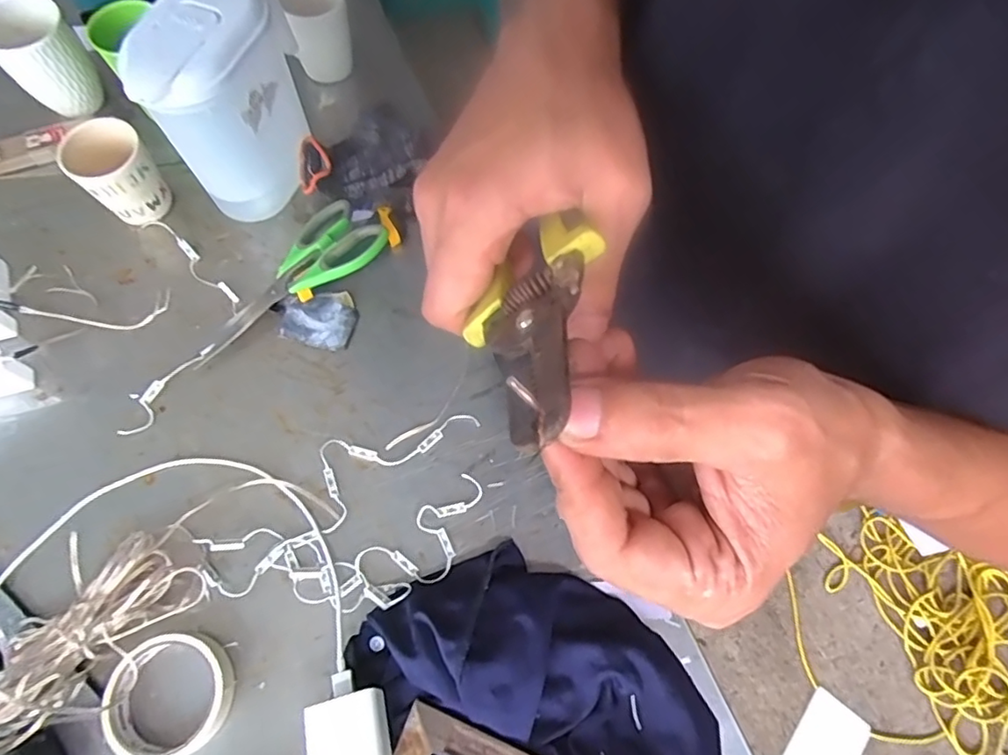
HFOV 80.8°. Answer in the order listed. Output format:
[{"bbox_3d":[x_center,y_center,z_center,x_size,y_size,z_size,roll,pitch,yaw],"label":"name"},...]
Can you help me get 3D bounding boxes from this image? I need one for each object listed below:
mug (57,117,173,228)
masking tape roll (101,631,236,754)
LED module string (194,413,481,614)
[{"bbox_3d":[-0.381,-0.198,0.592,0.071,0.091,0.063,-38,75,-16],"label":"mug"},{"bbox_3d":[-0.258,0.246,0.458,0.090,0.024,0.088,1,69,-3],"label":"masking tape roll"},{"bbox_3d":[-0.134,0.124,0.514,0.232,0.014,0.144,-10,70,-7],"label":"LED module string"}]

